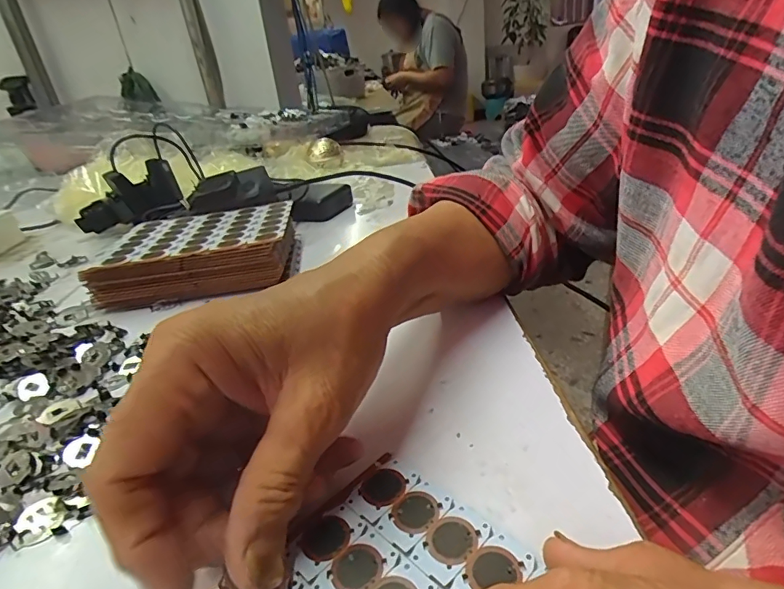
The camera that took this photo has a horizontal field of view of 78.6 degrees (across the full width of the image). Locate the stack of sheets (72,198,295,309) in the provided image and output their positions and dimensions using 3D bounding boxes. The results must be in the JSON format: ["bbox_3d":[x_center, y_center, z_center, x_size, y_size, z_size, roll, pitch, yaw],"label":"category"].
[{"bbox_3d":[-0.163,-0.038,0.428,0.154,0.044,0.124,-6,27,1],"label":"stack of sheets"}]

